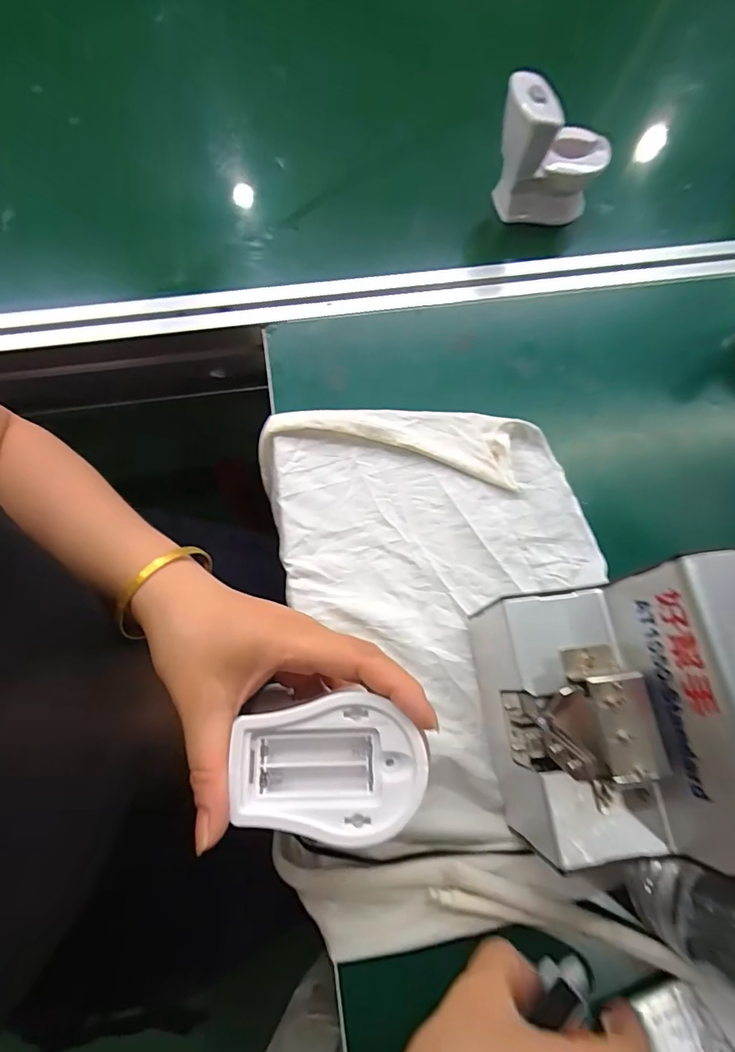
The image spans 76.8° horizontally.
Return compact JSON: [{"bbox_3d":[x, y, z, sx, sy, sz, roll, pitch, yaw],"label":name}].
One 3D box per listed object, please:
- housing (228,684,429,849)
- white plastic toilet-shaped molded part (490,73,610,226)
[{"bbox_3d":[-0.018,0.111,0.218,0.086,0.020,0.060,4,69,0],"label":"housing"},{"bbox_3d":[0.170,-0.342,0.425,0.094,0.100,0.050,-10,70,-5],"label":"white plastic toilet-shaped molded part"}]

